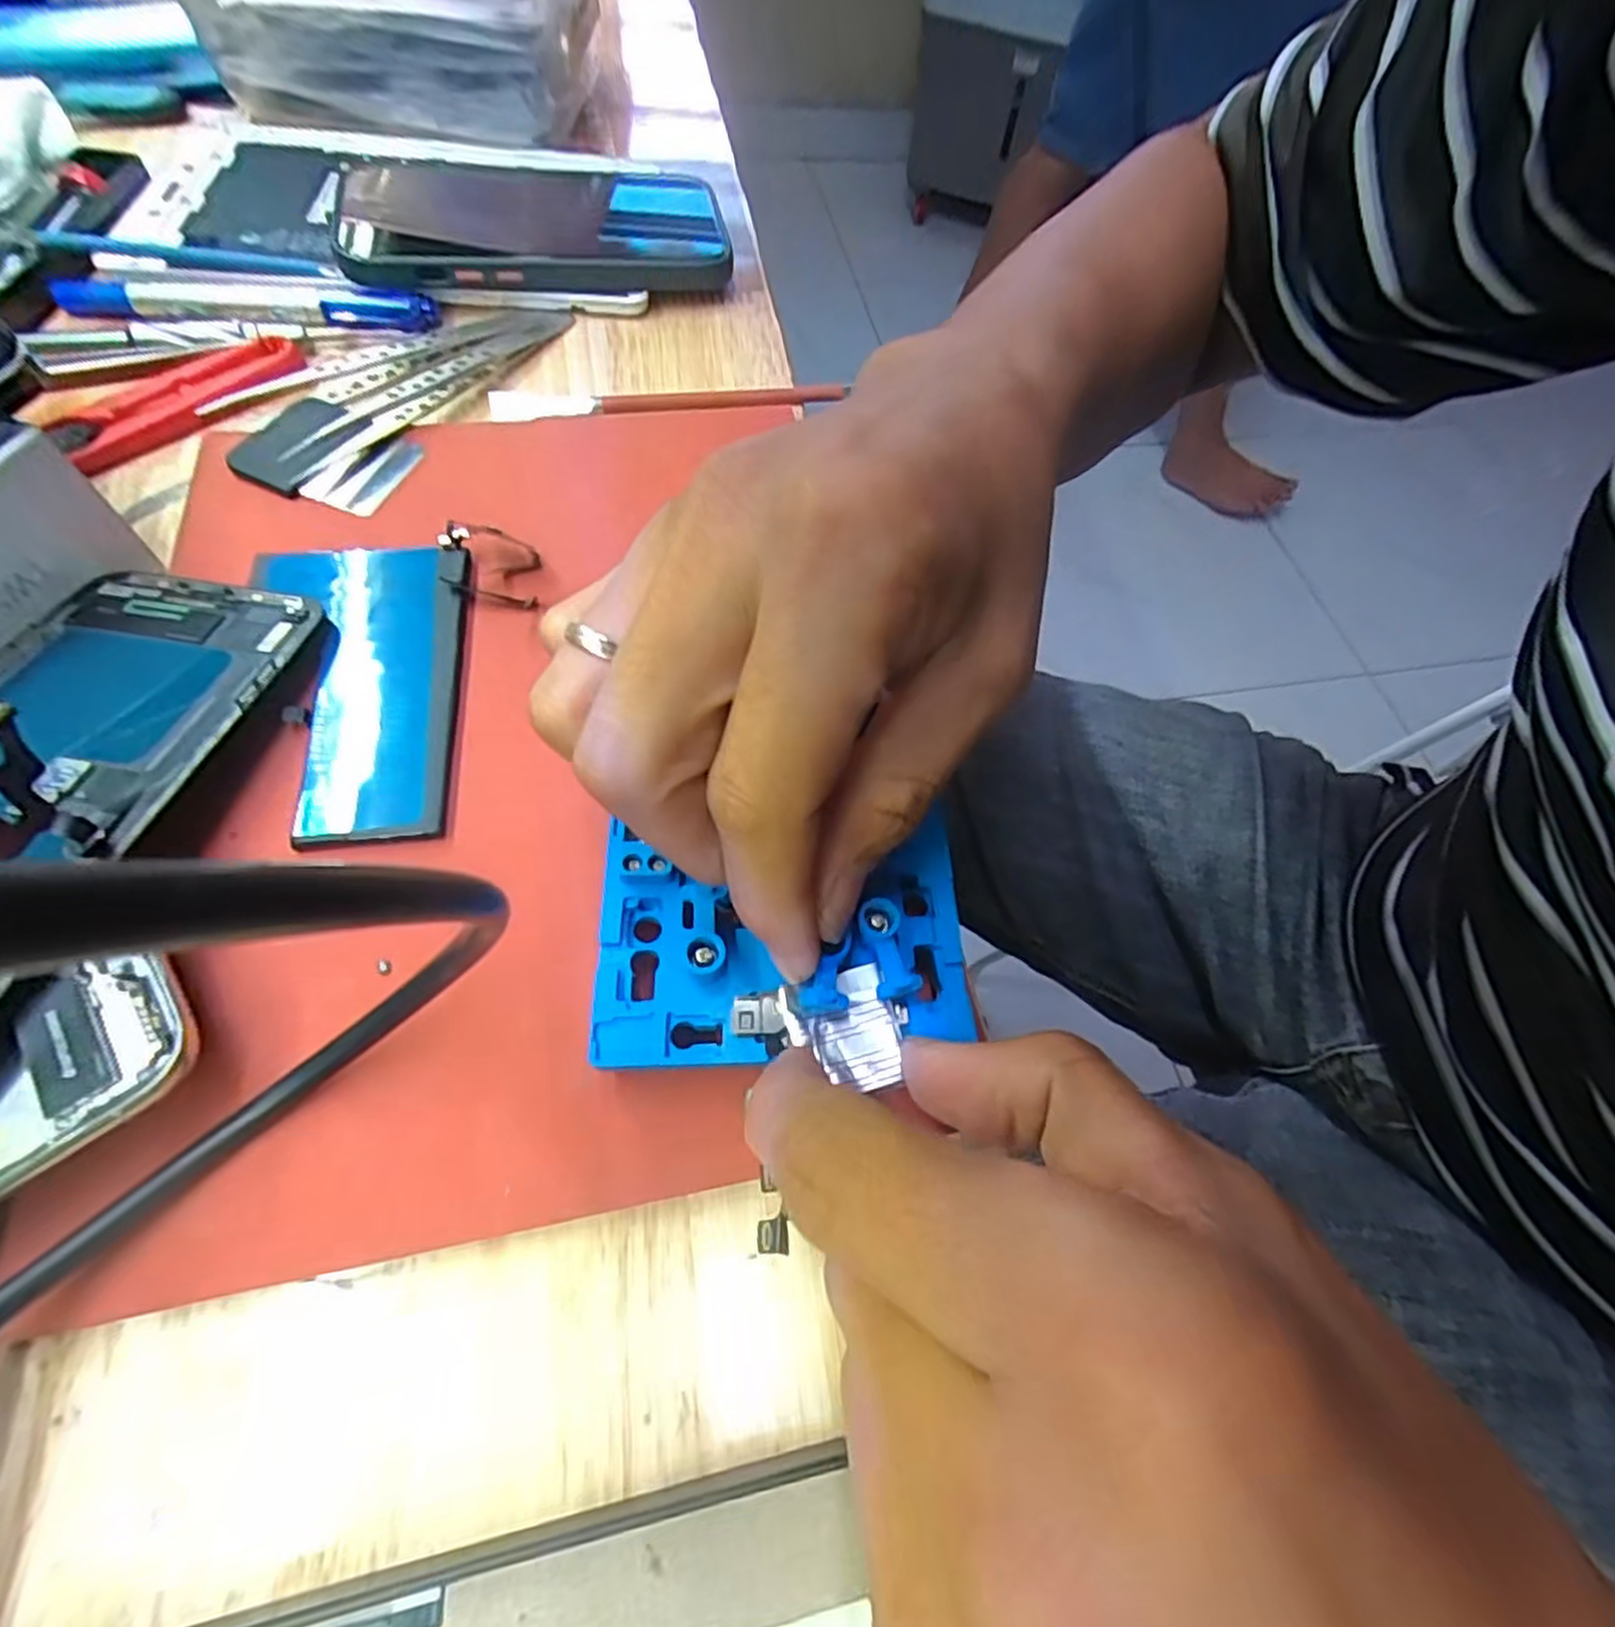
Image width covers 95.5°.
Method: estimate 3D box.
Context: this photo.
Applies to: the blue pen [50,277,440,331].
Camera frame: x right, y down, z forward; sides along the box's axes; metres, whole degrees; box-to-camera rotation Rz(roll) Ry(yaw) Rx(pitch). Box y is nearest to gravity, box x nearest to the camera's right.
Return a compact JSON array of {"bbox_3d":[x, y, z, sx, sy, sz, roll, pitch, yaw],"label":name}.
[{"bbox_3d":[-0.201,-0.186,0.265,0.123,0.008,0.014,2,62,-5],"label":"blue pen"}]

